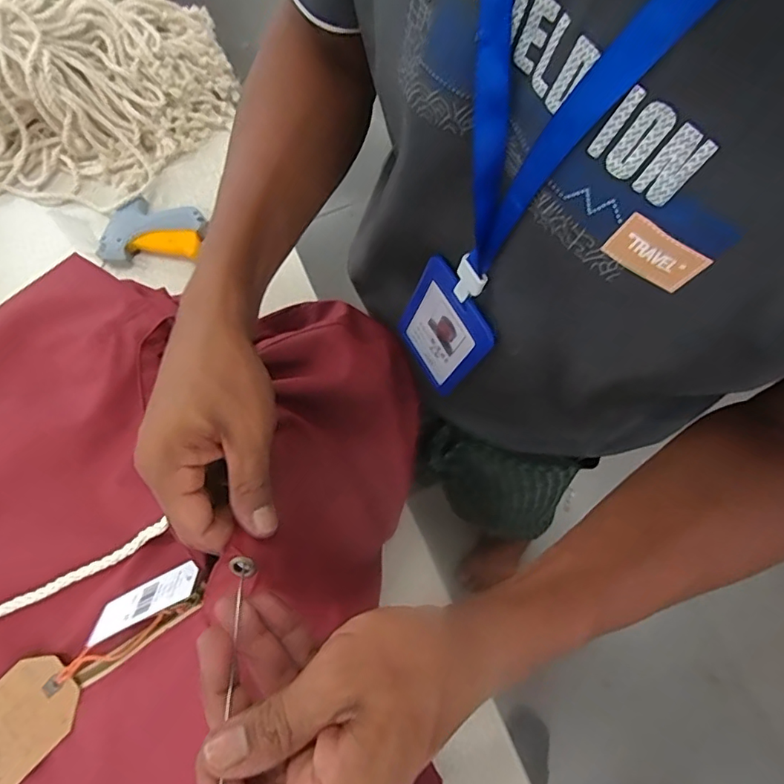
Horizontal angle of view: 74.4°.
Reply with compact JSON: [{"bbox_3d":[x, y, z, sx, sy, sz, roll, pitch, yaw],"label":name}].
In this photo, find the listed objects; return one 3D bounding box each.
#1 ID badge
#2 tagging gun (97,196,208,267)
[{"bbox_3d":[0.035,-0.046,0.347,0.005,0.137,0.068,-28,78,-18],"label":"ID badge"},{"bbox_3d":[-0.295,-0.200,0.638,0.121,0.019,0.082,-3,72,1],"label":"tagging gun"}]

